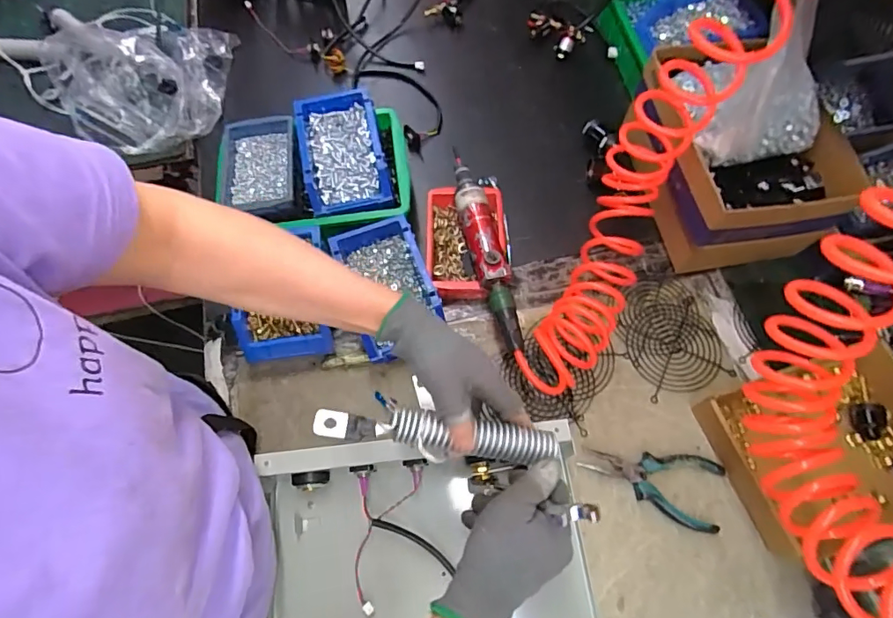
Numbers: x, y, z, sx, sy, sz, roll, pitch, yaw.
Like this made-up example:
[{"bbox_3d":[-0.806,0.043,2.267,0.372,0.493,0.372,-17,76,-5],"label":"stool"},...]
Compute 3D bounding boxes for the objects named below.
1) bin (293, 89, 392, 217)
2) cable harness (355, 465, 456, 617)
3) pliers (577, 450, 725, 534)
[{"bbox_3d":[-0.134,-0.202,0.633,0.104,0.043,0.162,-13,67,-3],"label":"bin"},{"bbox_3d":[-0.022,0.342,0.461,0.098,0.045,0.367,-14,68,-7],"label":"cable harness"},{"bbox_3d":[0.230,0.184,0.546,0.148,0.018,0.077,21,68,8],"label":"pliers"}]

